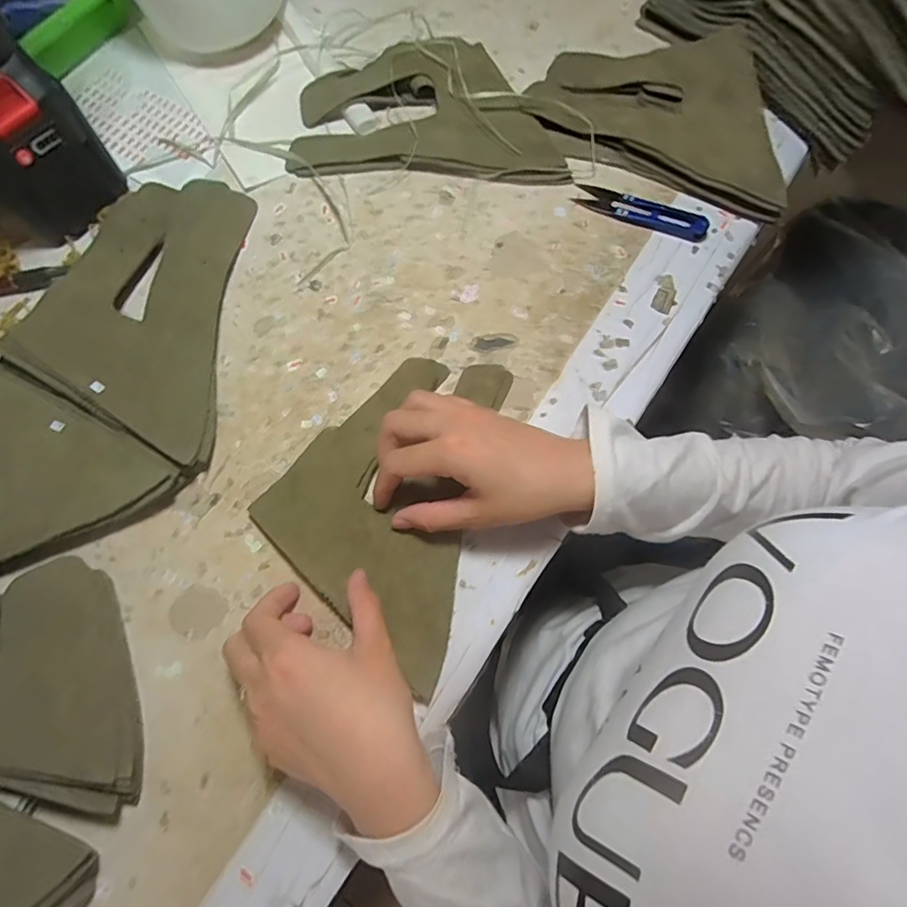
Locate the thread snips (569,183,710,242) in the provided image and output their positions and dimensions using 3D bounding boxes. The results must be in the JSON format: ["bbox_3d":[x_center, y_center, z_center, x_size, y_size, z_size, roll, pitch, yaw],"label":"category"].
[{"bbox_3d":[0.144,-0.188,0.407,0.101,0.013,0.024,23,75,5],"label":"thread snips"}]

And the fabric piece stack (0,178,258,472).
[{"bbox_3d":[-0.194,-0.107,0.372,0.150,0.022,0.193,23,75,5],"label":"fabric piece stack"}]

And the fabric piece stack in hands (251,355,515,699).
[{"bbox_3d":[-0.019,0.021,0.348,0.150,0.011,0.189,37,76,9],"label":"fabric piece stack in hands"}]

